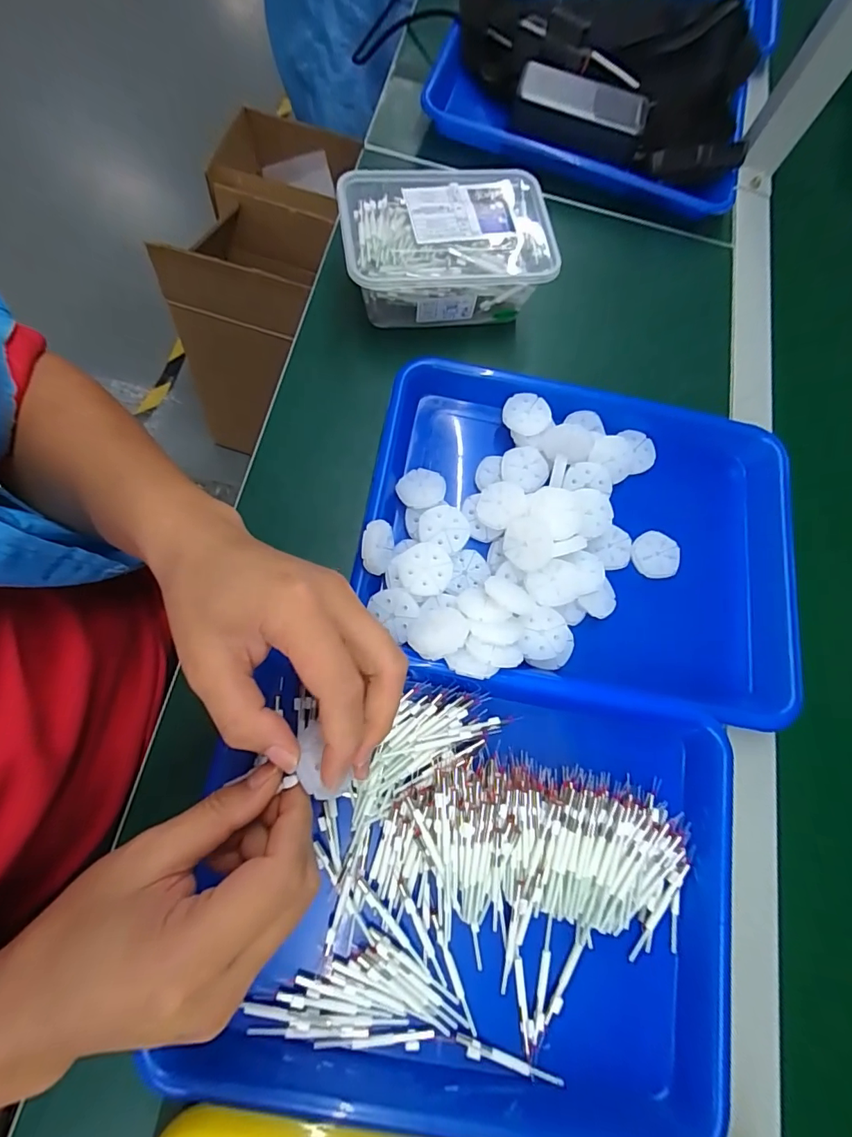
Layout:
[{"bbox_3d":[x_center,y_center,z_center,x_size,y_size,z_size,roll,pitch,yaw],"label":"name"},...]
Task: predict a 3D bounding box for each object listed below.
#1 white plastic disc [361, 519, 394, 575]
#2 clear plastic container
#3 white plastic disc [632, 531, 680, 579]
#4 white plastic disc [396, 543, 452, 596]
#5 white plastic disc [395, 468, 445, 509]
[{"bbox_3d":[-0.032,-0.016,0.331,0.010,0.035,0.035,8,46,24],"label":"white plastic disc"},{"bbox_3d":[0.018,-0.273,0.411,0.179,0.070,0.115,-7,75,-9],"label":"clear plastic container"},{"bbox_3d":[0.185,-0.010,0.376,0.036,0.008,0.038,2,74,-6],"label":"white plastic disc"},{"bbox_3d":[0.001,0.001,0.335,0.039,0.009,0.036,2,74,-6],"label":"white plastic disc"},{"bbox_3d":[-0.003,-0.061,0.367,0.034,0.009,0.034,2,74,-6],"label":"white plastic disc"}]

